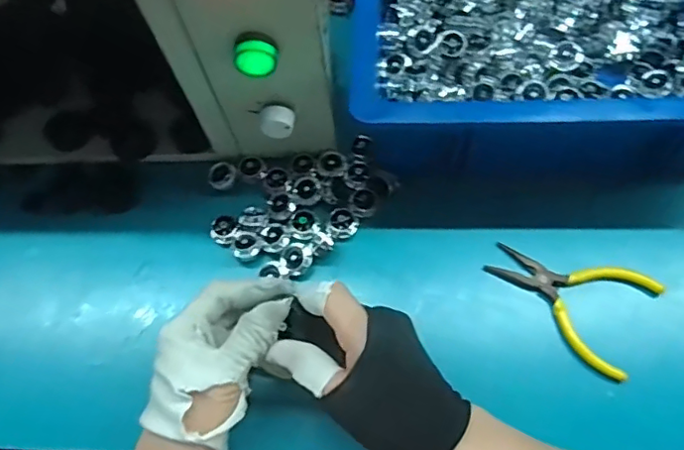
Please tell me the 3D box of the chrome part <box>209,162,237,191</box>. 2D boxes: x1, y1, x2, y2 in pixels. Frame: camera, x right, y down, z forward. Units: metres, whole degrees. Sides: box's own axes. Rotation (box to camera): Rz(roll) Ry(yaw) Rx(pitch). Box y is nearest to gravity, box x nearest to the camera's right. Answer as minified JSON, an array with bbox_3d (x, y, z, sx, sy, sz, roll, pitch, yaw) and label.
[{"bbox_3d":[-0.102,-0.043,0.485,0.023,0.004,0.023,-1,67,3],"label":"chrome part"}]

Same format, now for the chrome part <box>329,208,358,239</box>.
[{"bbox_3d":[0.001,-0.001,0.465,0.022,0.008,0.023,-1,67,3],"label":"chrome part"}]

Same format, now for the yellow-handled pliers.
[{"bbox_3d":[0.169,0.052,0.430,0.118,0.019,0.080,29,72,15],"label":"yellow-handled pliers"}]

